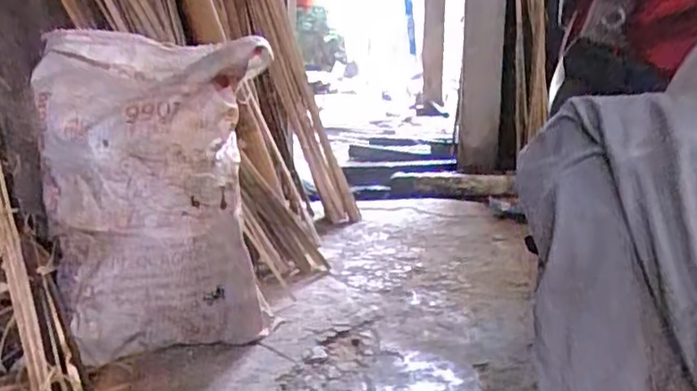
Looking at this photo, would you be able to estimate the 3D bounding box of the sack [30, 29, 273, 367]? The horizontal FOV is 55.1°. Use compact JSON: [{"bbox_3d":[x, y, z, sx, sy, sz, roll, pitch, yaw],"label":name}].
[{"bbox_3d":[-0.408,0.005,1.443,0.448,0.662,0.259,-3,12,-20],"label":"sack"}]

